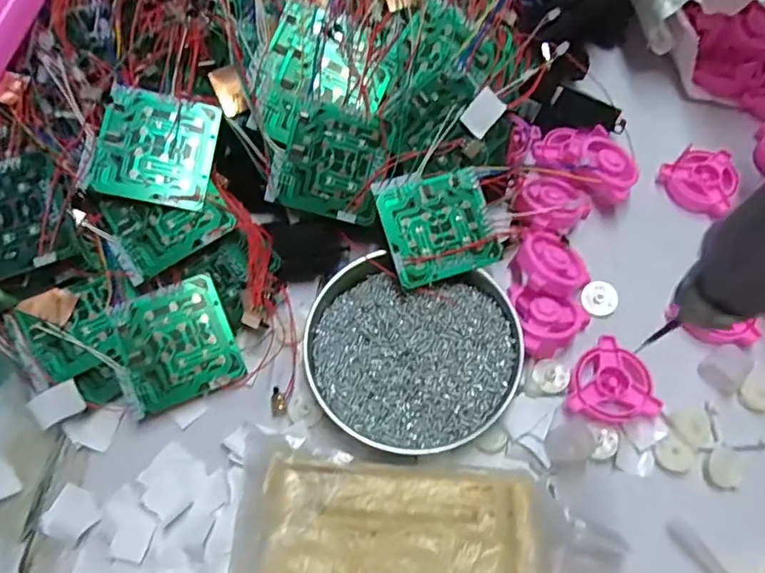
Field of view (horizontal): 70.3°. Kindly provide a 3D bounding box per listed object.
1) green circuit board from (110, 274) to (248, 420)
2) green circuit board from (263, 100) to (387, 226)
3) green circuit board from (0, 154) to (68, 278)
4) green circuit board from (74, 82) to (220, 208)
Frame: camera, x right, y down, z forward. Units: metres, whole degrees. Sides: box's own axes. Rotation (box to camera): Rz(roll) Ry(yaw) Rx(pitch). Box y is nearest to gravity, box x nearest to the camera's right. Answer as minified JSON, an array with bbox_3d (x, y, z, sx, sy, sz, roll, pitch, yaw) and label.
[{"bbox_3d":[-0.135,0.038,0.350,0.071,0.004,0.071,-22,89,-14],"label":"green circuit board"},{"bbox_3d":[-0.035,-0.083,0.359,0.069,0.004,0.070,14,97,-8],"label":"green circuit board"},{"bbox_3d":[-0.226,-0.041,0.323,0.066,0.006,0.068,-19,78,-7],"label":"green circuit board"},{"bbox_3d":[-0.143,-0.088,0.343,0.070,0.005,0.071,11,78,-14],"label":"green circuit board"}]

